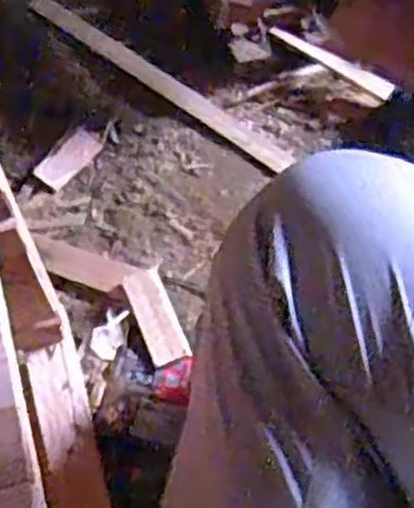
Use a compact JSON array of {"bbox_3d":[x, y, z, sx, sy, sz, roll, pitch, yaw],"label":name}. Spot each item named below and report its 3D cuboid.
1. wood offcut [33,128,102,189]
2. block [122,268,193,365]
[{"bbox_3d":[-0.147,-0.103,0.861,0.037,0.010,0.077,40,69,4],"label":"wood offcut"},{"bbox_3d":[-0.049,0.058,0.748,0.037,0.013,0.101,-19,58,-12],"label":"block"}]

